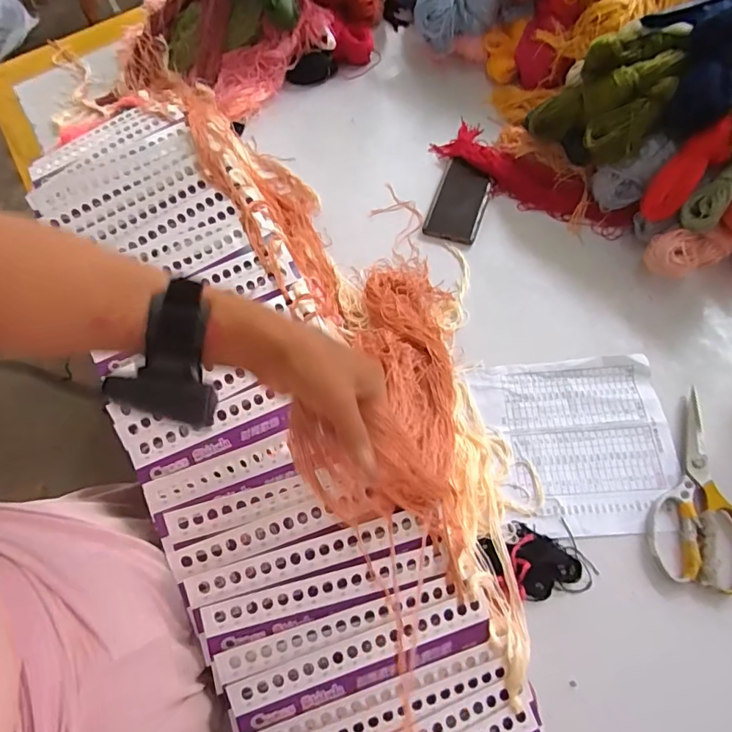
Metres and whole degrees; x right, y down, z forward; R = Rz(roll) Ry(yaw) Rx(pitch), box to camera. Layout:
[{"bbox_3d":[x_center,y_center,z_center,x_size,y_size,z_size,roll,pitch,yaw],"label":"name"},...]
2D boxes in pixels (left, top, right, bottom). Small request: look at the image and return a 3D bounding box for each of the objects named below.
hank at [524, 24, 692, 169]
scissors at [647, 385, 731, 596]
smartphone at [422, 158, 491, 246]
[{"bbox_3d":[0.306,-0.352,0.645,0.147,0.113,0.139,-2,66,4],"label":"hank"},{"bbox_3d":[0.364,0.129,0.538,0.090,0.018,0.207,14,67,10],"label":"scissors"},{"bbox_3d":[0.136,-0.241,0.719,0.076,0.016,0.140,16,68,11],"label":"smartphone"}]

